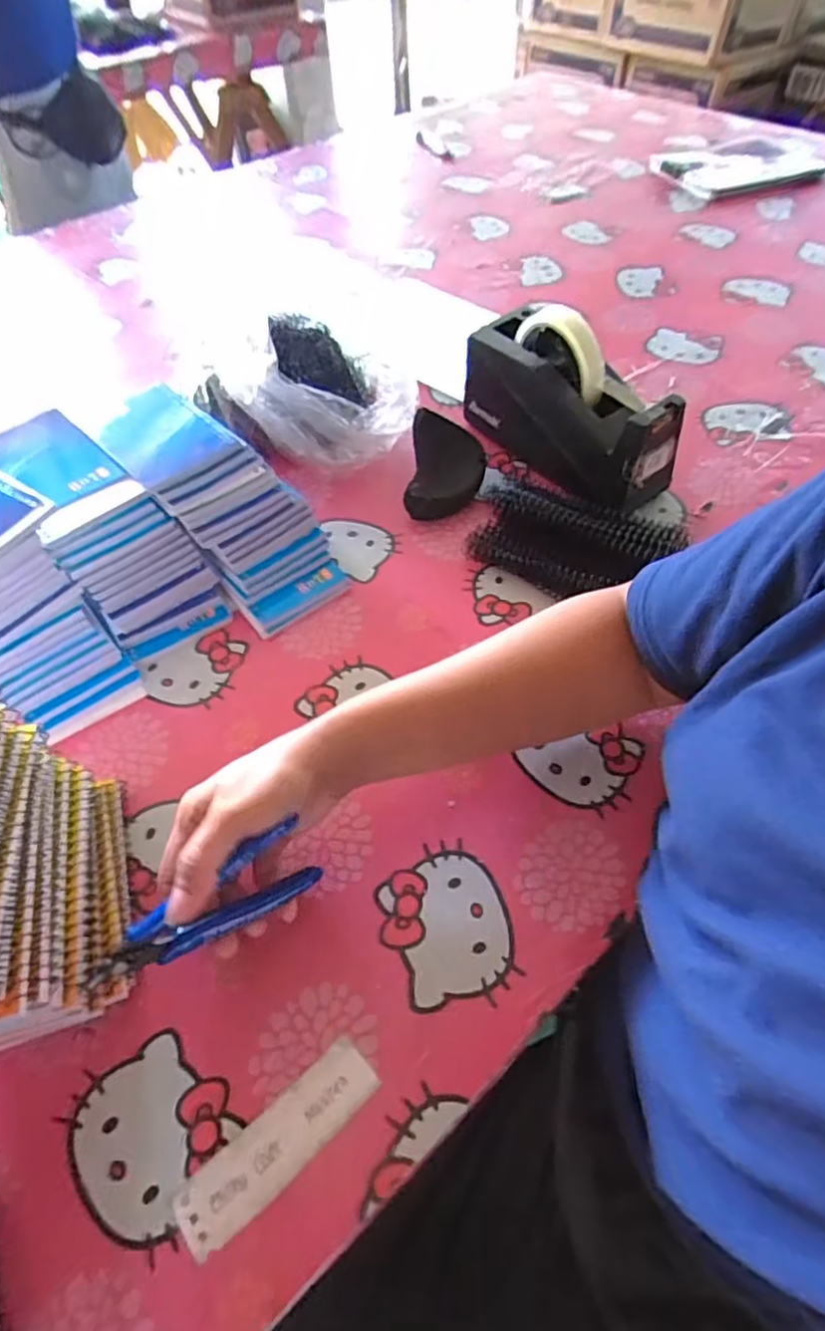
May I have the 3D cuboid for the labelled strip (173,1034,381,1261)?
[{"bbox_3d":[-0.065,0.235,0.315,0.105,0.004,0.032,-35,61,-21],"label":"labelled strip"}]

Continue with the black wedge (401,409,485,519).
[{"bbox_3d":[0.030,-0.177,0.569,0.066,0.048,0.092,5,55,6],"label":"black wedge"}]

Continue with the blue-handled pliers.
[{"bbox_3d":[-0.106,0.125,0.329,0.120,0.050,0.020,-24,57,-23],"label":"blue-handled pliers"}]

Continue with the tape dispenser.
[{"bbox_3d":[0.134,-0.230,0.559,0.077,0.114,0.201,-35,60,-21],"label":"tape dispenser"}]

